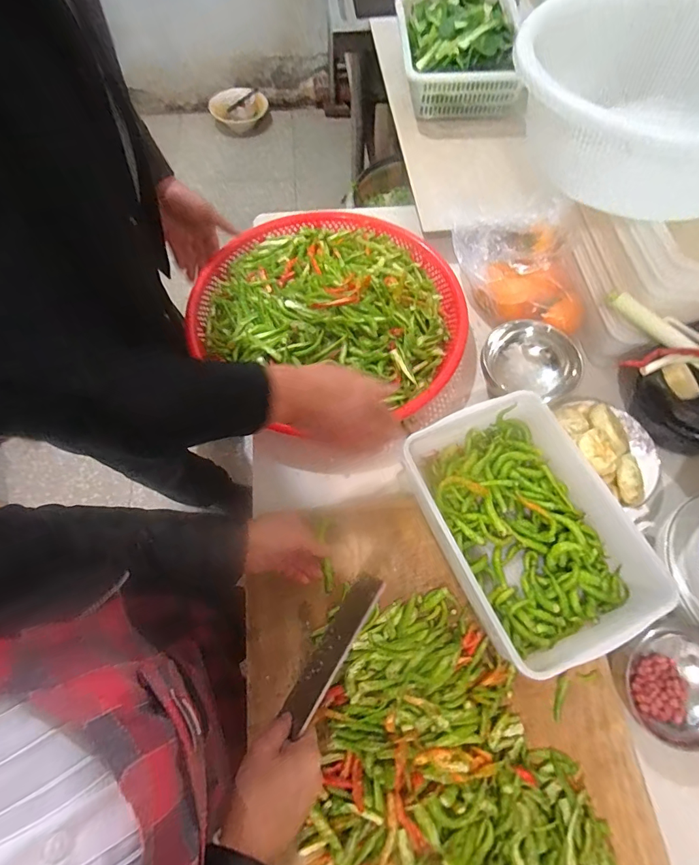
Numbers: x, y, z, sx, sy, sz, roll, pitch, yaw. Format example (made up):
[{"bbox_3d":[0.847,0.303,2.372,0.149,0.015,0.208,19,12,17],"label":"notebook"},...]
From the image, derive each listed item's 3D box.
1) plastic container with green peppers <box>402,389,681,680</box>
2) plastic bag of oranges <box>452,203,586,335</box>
[{"bbox_3d":[0.234,0.112,0.570,0.226,0.080,0.309,-21,67,-9],"label":"plastic container with green peppers"},{"bbox_3d":[0.294,-0.284,0.769,0.183,0.078,0.251,-4,65,-1],"label":"plastic bag of oranges"}]

